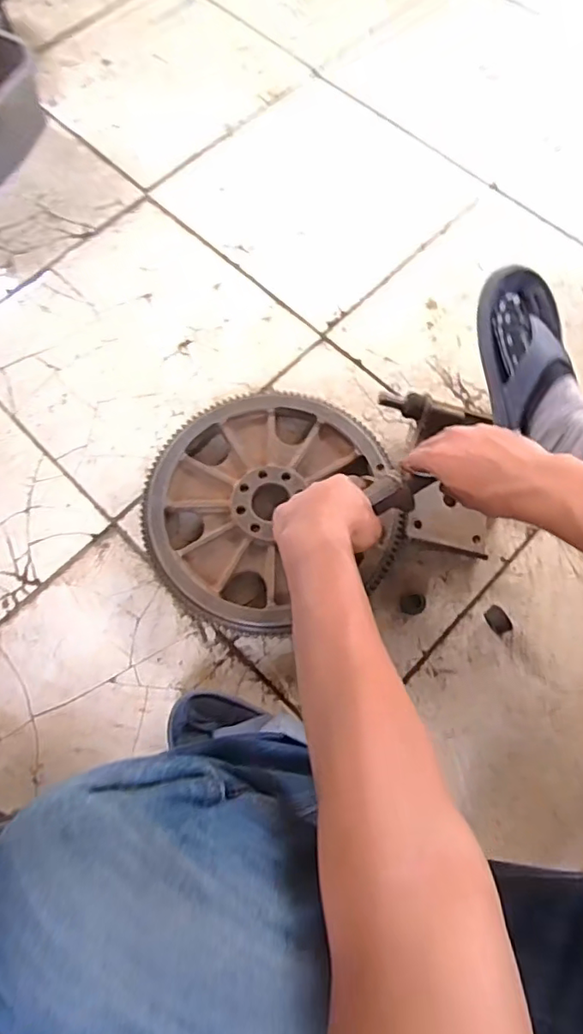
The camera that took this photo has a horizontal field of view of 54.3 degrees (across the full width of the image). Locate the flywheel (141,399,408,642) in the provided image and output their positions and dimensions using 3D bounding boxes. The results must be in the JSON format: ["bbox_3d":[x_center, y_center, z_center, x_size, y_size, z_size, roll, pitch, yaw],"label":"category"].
[{"bbox_3d":[-0.031,-0.019,0.747,0.318,0.060,0.293,-6,73,-1],"label":"flywheel"}]

